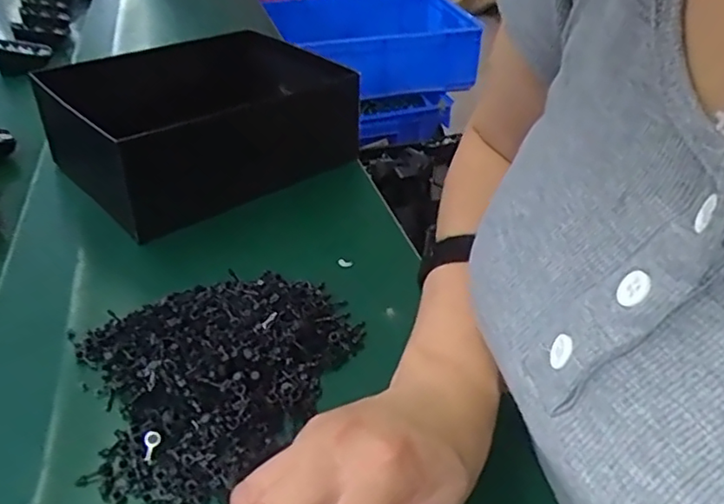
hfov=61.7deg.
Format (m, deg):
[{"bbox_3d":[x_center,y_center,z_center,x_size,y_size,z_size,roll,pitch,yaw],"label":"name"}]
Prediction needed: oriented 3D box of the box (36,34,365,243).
[{"bbox_3d":[-0.153,-0.130,0.569,0.231,0.088,0.218,-25,42,-30],"label":"box"}]

